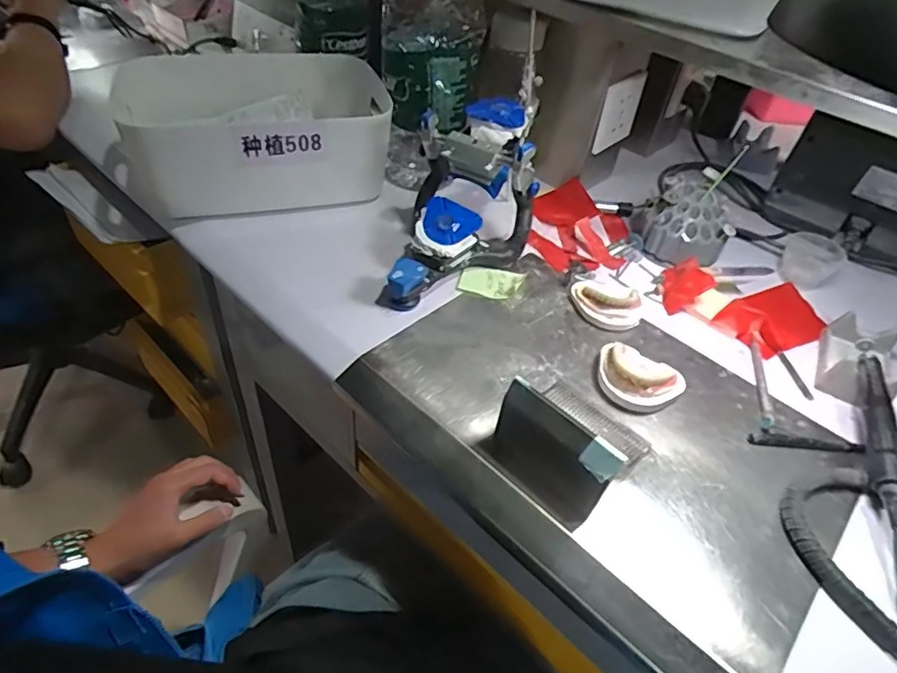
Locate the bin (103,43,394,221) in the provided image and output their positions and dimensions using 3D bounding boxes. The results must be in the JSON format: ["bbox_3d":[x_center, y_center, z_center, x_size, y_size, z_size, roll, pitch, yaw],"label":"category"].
[{"bbox_3d":[-0.226,-0.257,0.701,0.293,0.111,0.233,-6,47,-13],"label":"bin"}]

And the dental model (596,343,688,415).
[{"bbox_3d":[0.177,0.037,0.516,0.076,0.031,0.063,19,47,12],"label":"dental model"}]

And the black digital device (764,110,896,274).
[{"bbox_3d":[0.522,-0.173,0.693,0.218,0.134,0.058,28,49,19],"label":"black digital device"}]

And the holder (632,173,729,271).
[{"bbox_3d":[0.276,-0.134,0.663,0.107,0.080,0.072,23,48,15],"label":"holder"}]

